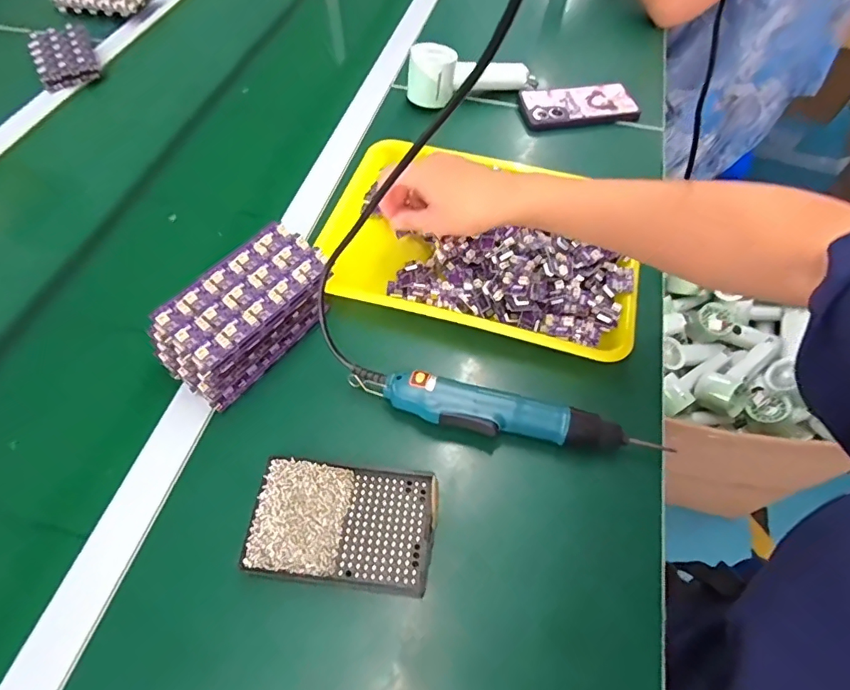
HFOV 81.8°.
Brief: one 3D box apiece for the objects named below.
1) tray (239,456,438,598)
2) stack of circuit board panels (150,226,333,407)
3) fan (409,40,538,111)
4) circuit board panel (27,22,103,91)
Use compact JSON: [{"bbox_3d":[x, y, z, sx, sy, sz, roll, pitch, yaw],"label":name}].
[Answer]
[{"bbox_3d":[-0.062,0.137,0.380,0.136,0.019,0.086,6,57,3],"label":"tray"},{"bbox_3d":[-0.165,-0.029,0.458,0.083,0.069,0.157,32,62,18],"label":"stack of circuit board panels"},{"bbox_3d":[0.070,-0.380,0.694,0.194,0.070,0.065,-2,57,-2],"label":"fan"},{"bbox_3d":[-0.541,-0.437,0.736,0.081,0.024,0.147,-26,61,-16],"label":"circuit board panel"}]

